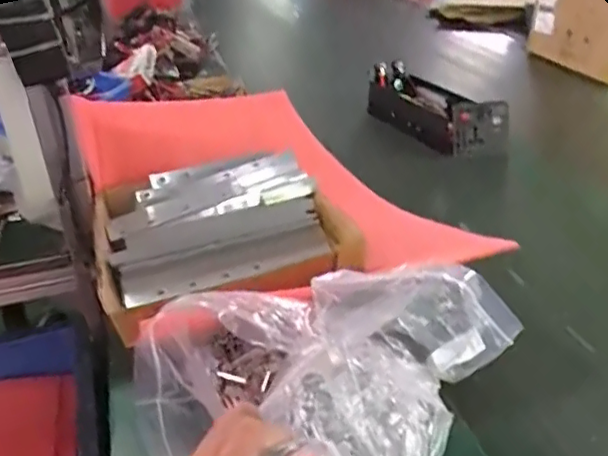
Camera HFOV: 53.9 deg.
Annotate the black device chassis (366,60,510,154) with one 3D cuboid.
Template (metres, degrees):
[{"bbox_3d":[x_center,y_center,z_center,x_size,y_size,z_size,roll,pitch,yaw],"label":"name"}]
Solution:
[{"bbox_3d":[0.233,-0.212,1.067,0.102,0.096,0.296,-15,34,-23],"label":"black device chassis"}]

